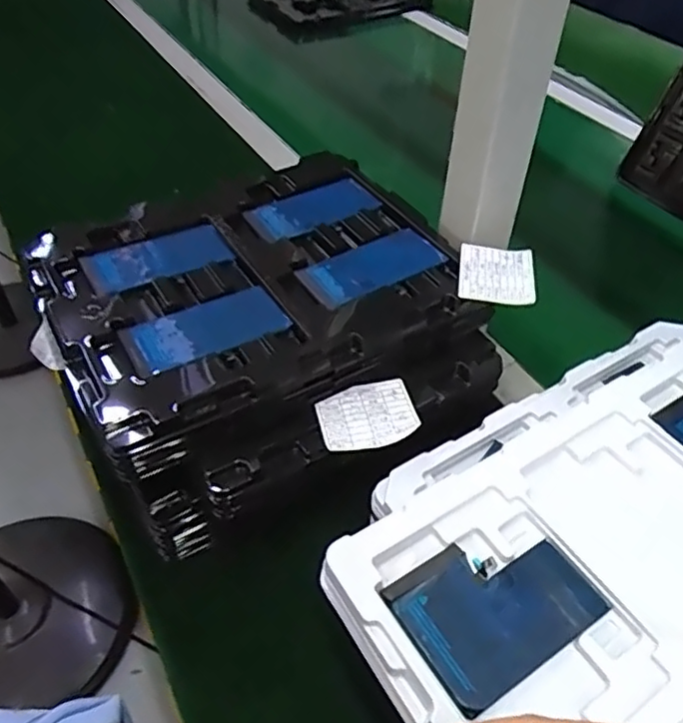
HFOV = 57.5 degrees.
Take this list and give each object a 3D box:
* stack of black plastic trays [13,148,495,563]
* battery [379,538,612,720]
[{"bbox_3d":[-0.049,-0.027,0.455,0.279,0.081,0.269,-24,51,-22],"label":"stack of black plastic trays"},{"bbox_3d":[0.076,0.118,0.307,0.091,0.006,0.067,-25,52,-23],"label":"battery"}]

